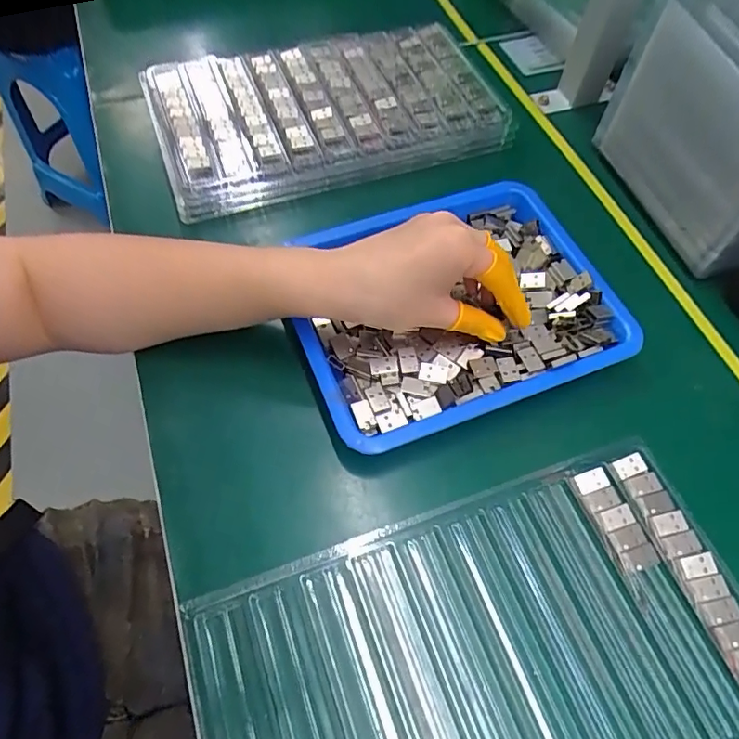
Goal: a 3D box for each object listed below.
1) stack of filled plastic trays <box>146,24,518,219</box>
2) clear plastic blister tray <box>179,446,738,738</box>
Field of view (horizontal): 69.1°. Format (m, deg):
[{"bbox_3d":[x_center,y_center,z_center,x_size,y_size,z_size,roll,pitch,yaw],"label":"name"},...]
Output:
[{"bbox_3d":[-0.039,-0.232,0.483,0.300,0.038,0.165,-15,62,-10],"label":"stack of filled plastic trays"},{"bbox_3d":[0.062,0.154,0.279,0.288,0.019,0.161,-16,60,-13],"label":"clear plastic blister tray"}]

